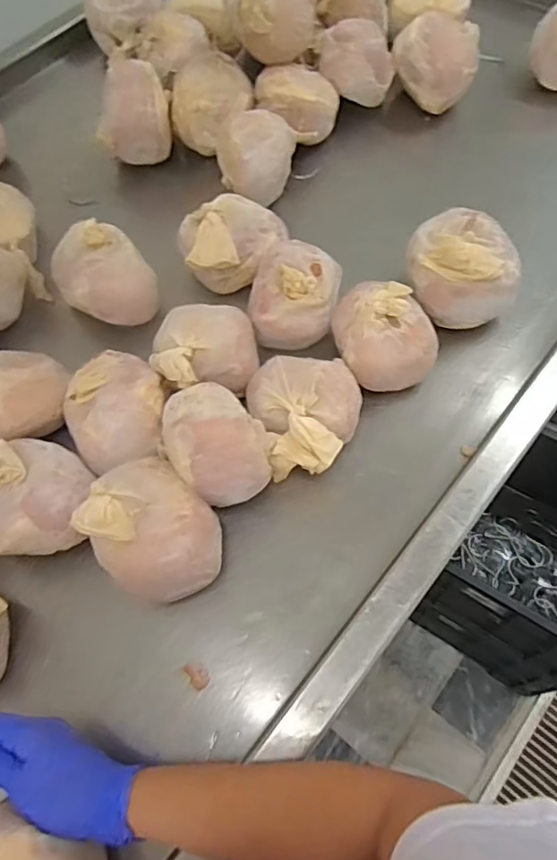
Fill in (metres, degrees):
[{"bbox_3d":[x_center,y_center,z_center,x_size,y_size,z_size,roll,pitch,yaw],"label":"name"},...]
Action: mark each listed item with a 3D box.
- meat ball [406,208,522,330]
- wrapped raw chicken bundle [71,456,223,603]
[{"bbox_3d":[0.214,-0.187,0.666,0.130,0.082,0.107,27,65,17],"label":"meat ball"},{"bbox_3d":[-0.119,0.098,0.550,0.133,0.097,0.110,37,68,20],"label":"wrapped raw chicken bundle"}]

